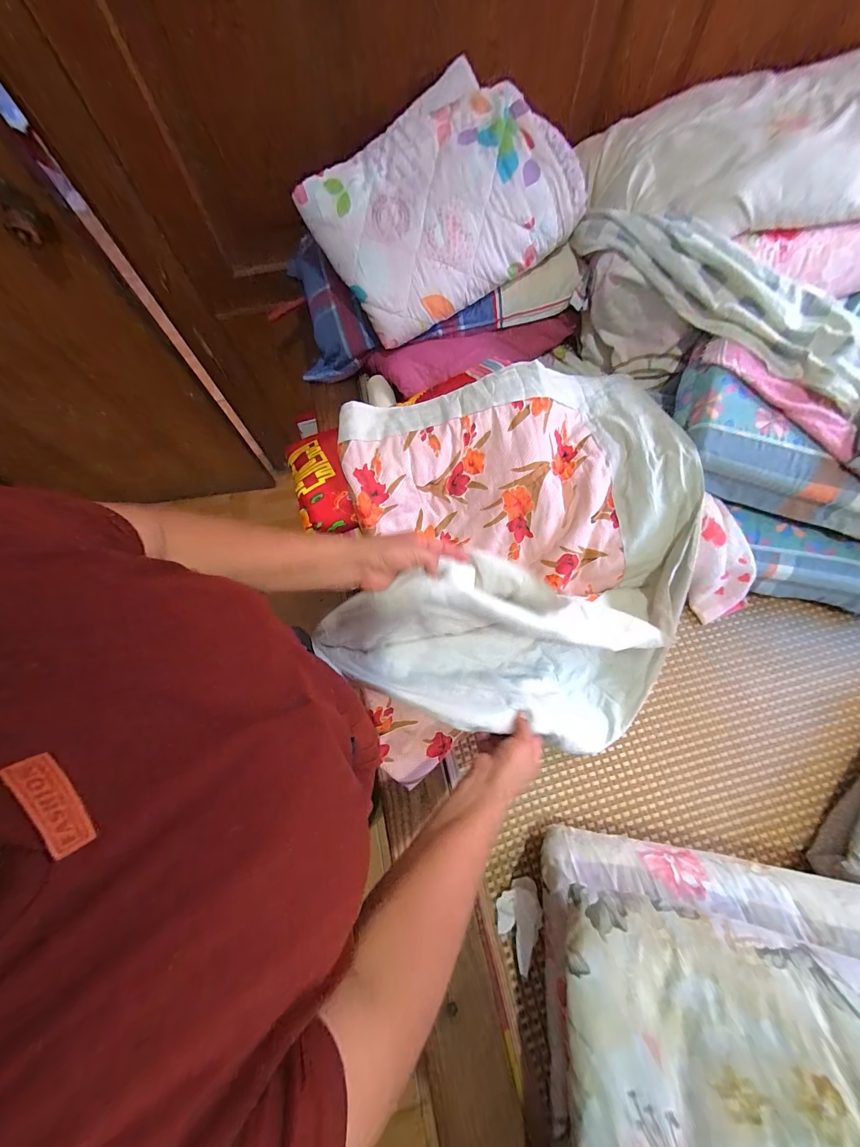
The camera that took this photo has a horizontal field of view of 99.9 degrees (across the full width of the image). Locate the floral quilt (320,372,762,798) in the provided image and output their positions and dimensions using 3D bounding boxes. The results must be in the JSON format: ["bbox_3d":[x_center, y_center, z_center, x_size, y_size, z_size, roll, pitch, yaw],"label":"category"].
[{"bbox_3d":[0.159,-0.045,0.570,0.634,0.217,0.576,-13,71,-3],"label":"floral quilt"}]

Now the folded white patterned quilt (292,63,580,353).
[{"bbox_3d":[0.018,-0.678,0.681,0.430,0.184,0.335,-36,73,-11],"label":"folded white patterned quilt"}]

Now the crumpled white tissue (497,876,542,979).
[{"bbox_3d":[0.126,0.472,0.494,0.062,0.033,0.081,41,77,14],"label":"crumpled white tissue"}]

